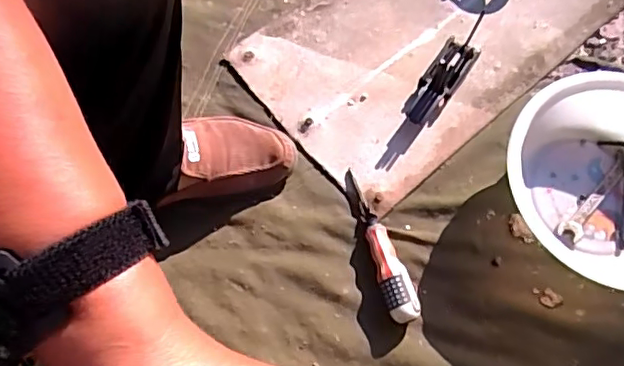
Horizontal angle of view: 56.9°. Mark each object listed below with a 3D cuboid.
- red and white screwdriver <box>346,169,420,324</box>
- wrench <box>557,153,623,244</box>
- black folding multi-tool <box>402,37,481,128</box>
[{"bbox_3d":[0.081,0.070,0.669,0.034,0.025,0.183,-15,71,-6],"label":"red and white screwdriver"},{"bbox_3d":[0.338,0.016,0.687,0.025,0.006,0.128,38,74,12],"label":"wrench"},{"bbox_3d":[0.164,-0.129,0.732,0.048,0.029,0.128,32,73,10],"label":"black folding multi-tool"}]

